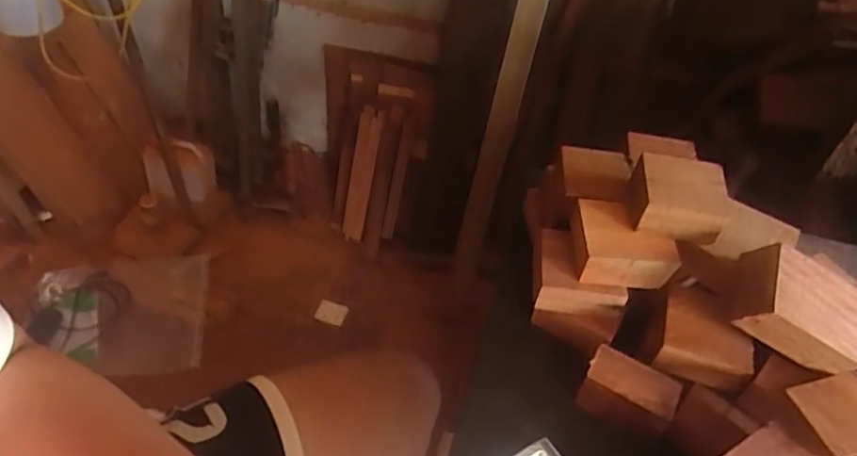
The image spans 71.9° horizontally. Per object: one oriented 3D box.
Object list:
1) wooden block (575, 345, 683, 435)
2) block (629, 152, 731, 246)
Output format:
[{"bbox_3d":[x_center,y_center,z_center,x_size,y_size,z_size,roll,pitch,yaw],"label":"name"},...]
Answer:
[{"bbox_3d":[0.128,0.105,0.380,0.055,0.030,0.034,29,51,19],"label":"wooden block"},{"bbox_3d":[0.168,-0.021,0.399,0.058,0.028,0.051,9,47,5],"label":"block"}]

